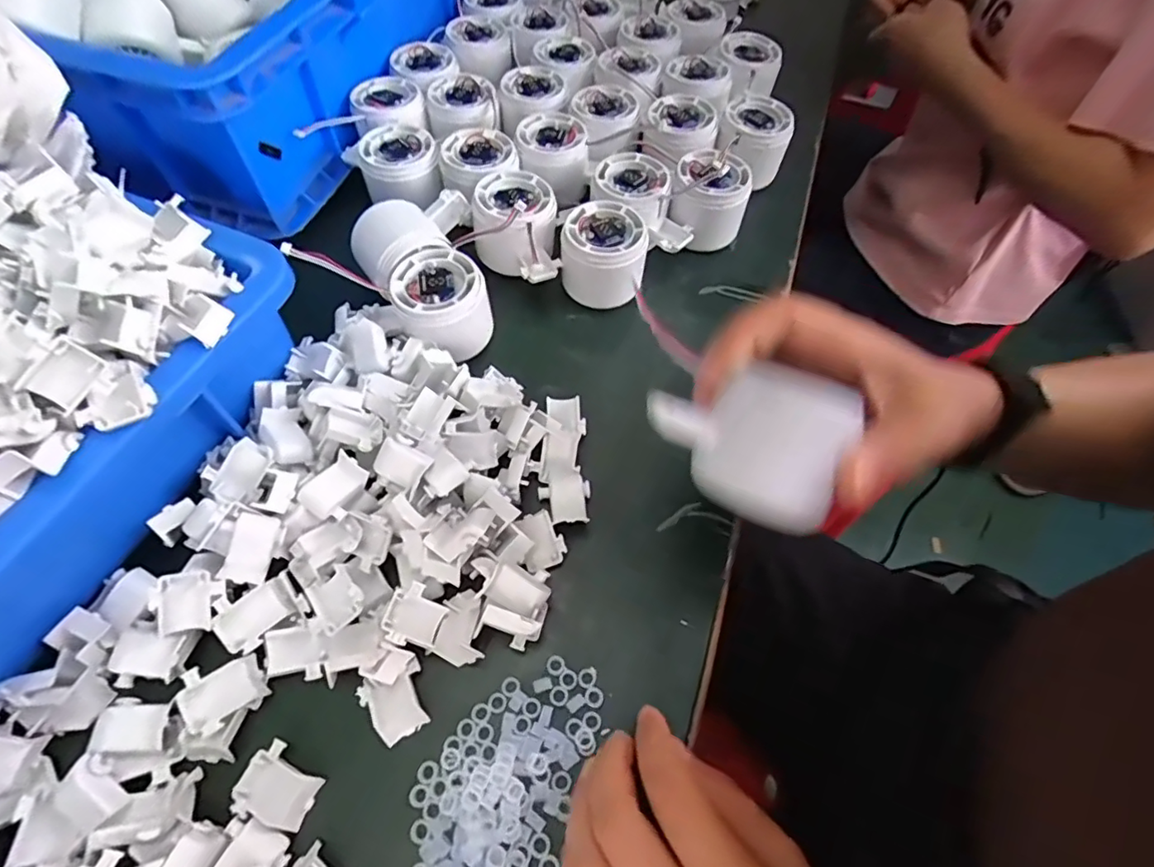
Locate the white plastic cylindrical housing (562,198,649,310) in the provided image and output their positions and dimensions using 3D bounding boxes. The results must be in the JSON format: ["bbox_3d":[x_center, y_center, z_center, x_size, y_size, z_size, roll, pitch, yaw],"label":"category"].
[{"bbox_3d":[0.018,-0.123,0.388,0.055,0.048,0.056,4,60,-1],"label":"white plastic cylindrical housing"}]

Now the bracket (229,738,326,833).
[{"bbox_3d":[-0.132,0.155,0.245,0.032,0.008,0.028,22,61,9],"label":"bracket"}]

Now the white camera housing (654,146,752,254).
[{"bbox_3d":[0.095,-0.168,0.415,0.055,0.049,0.082,22,61,9],"label":"white camera housing"}]

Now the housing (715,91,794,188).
[{"bbox_3d":[0.144,-0.238,0.456,0.057,0.047,0.058,17,61,7],"label":"housing"}]

